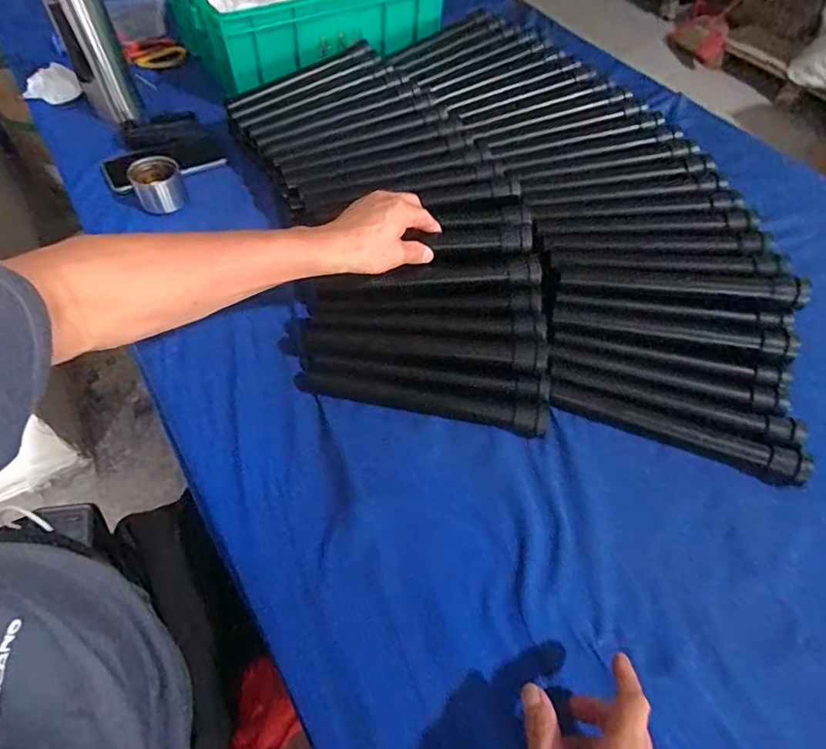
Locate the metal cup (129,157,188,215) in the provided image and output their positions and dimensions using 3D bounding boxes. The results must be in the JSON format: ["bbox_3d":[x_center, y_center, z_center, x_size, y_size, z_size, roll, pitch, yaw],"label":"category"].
[{"bbox_3d":[-0.340,-0.253,0.685,0.063,0.042,0.061,-22,59,-16],"label":"metal cup"}]

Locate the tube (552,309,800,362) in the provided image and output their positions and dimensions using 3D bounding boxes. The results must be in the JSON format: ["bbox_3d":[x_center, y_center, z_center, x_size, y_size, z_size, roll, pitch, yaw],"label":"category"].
[{"bbox_3d":[0.277,-0.045,0.556,0.243,0.032,0.029,10,58,6],"label":"tube"}]

